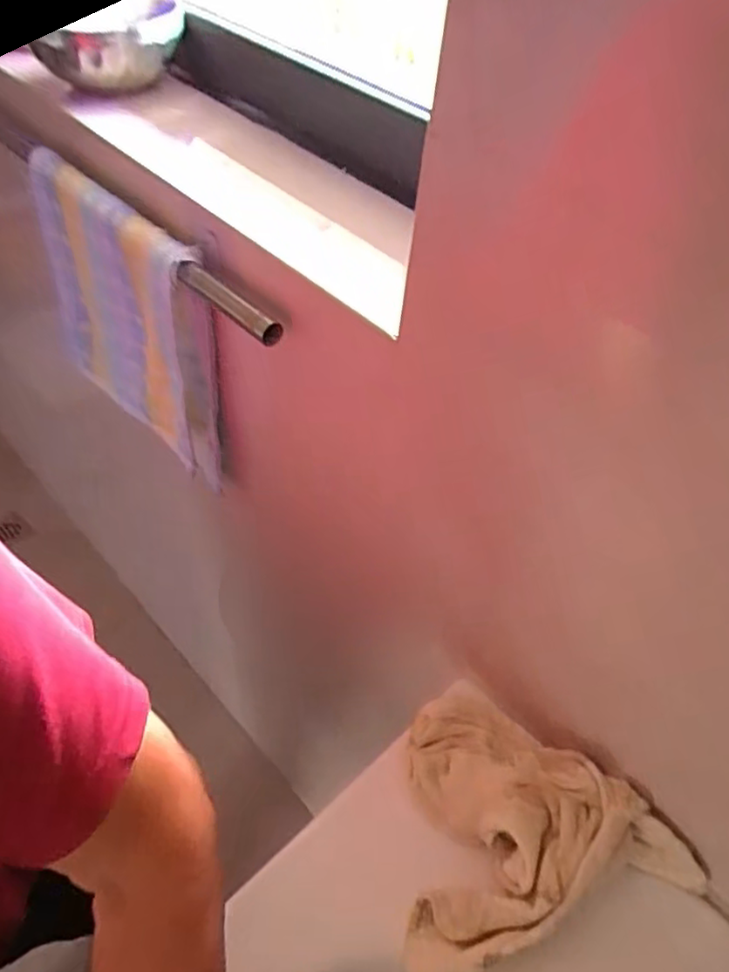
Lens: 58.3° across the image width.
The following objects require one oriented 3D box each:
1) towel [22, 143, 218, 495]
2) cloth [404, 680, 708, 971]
[{"bbox_3d":[-0.215,-0.151,0.589,0.050,0.216,0.230,-35,60,-30],"label":"towel"},{"bbox_3d":[0.100,0.197,0.419,0.180,0.050,0.162,-8,50,-12],"label":"cloth"}]

